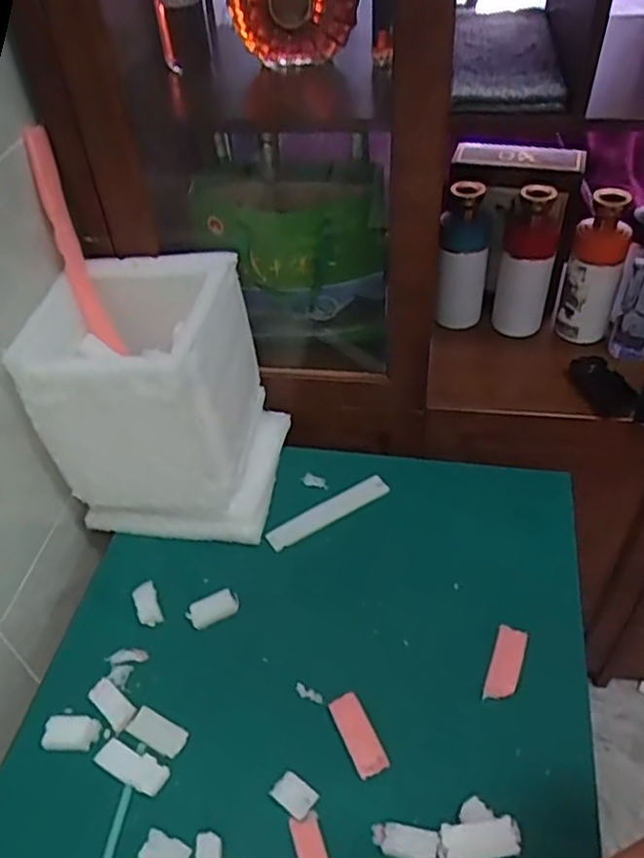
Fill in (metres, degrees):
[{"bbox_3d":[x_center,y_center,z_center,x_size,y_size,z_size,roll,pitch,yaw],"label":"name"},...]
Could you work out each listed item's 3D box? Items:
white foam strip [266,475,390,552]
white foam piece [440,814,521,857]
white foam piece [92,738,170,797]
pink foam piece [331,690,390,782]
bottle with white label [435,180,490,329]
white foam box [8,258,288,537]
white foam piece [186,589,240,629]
[{"bbox_3d":[0.009,0.107,0.890,0.170,0.009,0.035,-25,48,-20],"label":"white foam strip"},{"bbox_3d":[0.142,0.368,0.611,0.070,0.011,0.031,-5,45,-1],"label":"white foam piece"},{"bbox_3d":[-0.189,0.335,0.679,0.072,0.012,0.030,17,48,20],"label":"white foam piece"},{"bbox_3d":[0.036,0.307,0.690,0.031,0.004,0.085,-20,47,-15],"label":"pink foam piece"},{"bbox_3d":[0.212,-0.249,1.028,0.074,0.216,0.084,8,46,12],"label":"bottle with white label"},{"bbox_3d":[-0.188,-0.026,0.847,0.225,0.315,0.202,4,45,8],"label":"white foam box"},{"bbox_3d":[-0.126,0.209,0.797,0.059,0.021,0.032,-25,48,-20],"label":"white foam piece"}]

